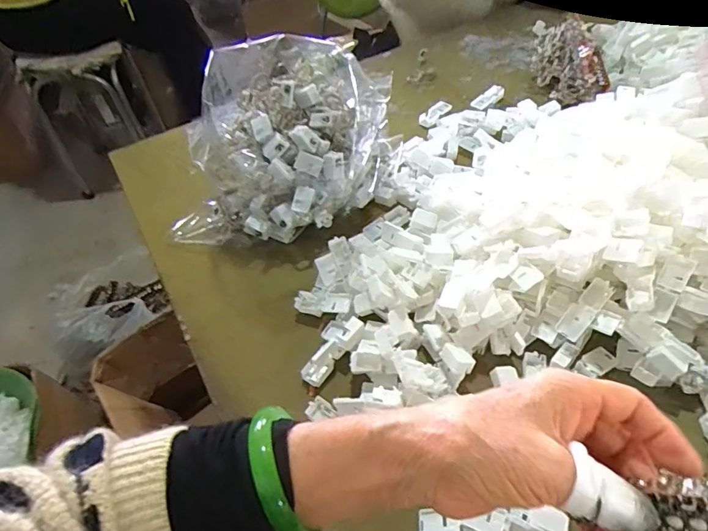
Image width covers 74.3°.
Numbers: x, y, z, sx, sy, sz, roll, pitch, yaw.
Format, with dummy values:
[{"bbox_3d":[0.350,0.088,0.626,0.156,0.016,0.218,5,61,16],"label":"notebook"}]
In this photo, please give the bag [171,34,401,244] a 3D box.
[{"bbox_3d":[-0.072,-0.132,0.512,0.199,0.142,0.215,13,53,15],"label":"bag"}]

